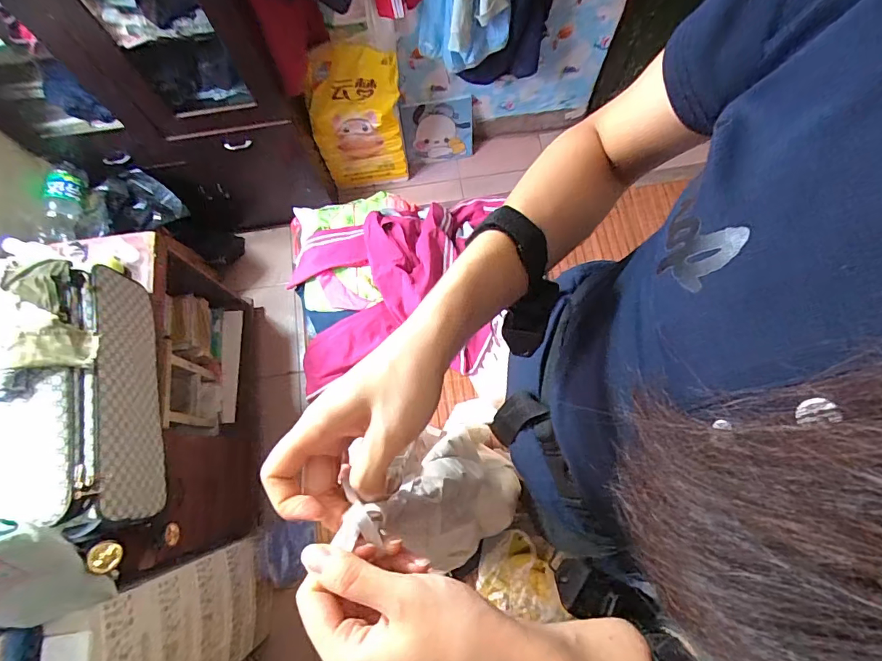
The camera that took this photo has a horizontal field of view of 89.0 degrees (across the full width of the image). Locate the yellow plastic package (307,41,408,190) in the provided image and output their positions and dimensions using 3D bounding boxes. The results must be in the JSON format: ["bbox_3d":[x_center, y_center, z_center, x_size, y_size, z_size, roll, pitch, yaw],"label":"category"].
[{"bbox_3d":[-0.313,-0.795,1.749,0.330,0.552,0.169,0,75,2],"label":"yellow plastic package"}]

